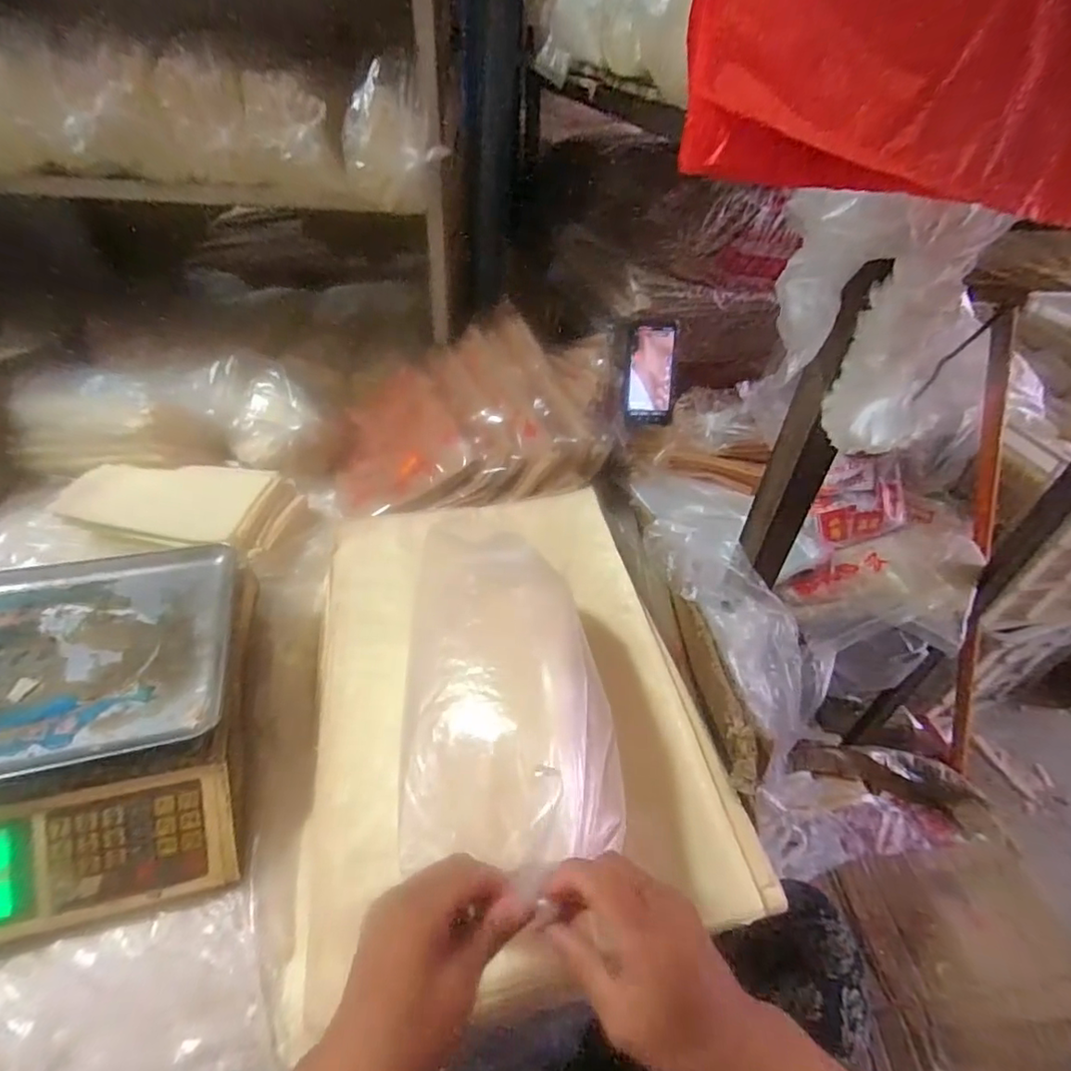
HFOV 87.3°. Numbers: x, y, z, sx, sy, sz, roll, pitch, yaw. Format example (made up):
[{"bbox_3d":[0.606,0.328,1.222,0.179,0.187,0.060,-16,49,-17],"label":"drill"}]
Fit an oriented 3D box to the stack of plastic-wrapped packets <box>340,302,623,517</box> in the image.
[{"bbox_3d":[-0.083,-0.179,0.827,0.405,0.143,0.315,-4,43,-8],"label":"stack of plastic-wrapped packets"}]

